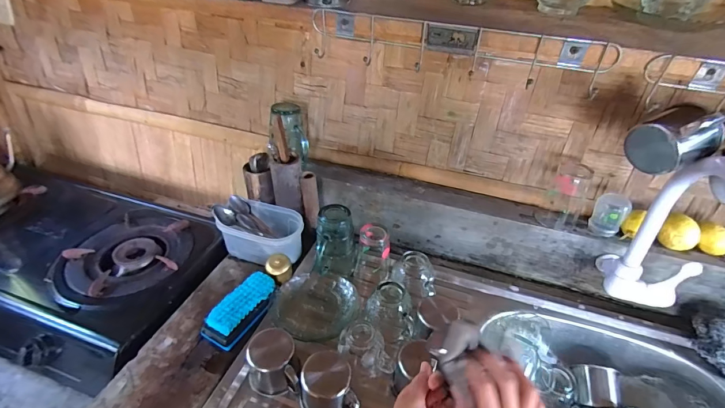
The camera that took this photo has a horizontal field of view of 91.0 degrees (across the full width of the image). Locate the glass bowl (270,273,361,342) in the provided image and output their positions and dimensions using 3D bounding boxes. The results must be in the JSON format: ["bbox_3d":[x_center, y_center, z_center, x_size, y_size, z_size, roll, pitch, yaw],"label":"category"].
[{"bbox_3d":[-0.080,0.171,0.599,0.128,0.034,0.135,1,39,-1],"label":"glass bowl"}]

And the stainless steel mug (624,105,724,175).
[{"bbox_3d":[0.368,-0.075,0.419,0.064,0.073,0.079,-23,30,-26],"label":"stainless steel mug"}]

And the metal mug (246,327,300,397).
[{"bbox_3d":[-0.128,0.223,0.497,0.067,0.071,0.073,-9,40,-13],"label":"metal mug"}]

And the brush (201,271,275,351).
[{"bbox_3d":[-0.198,0.173,0.589,0.061,0.039,0.128,24,44,25],"label":"brush"}]

